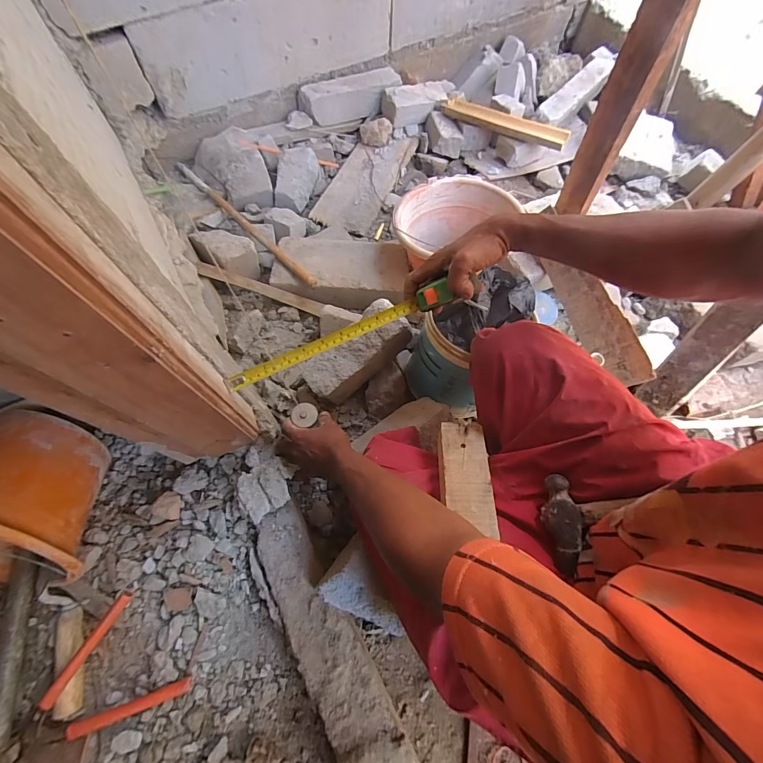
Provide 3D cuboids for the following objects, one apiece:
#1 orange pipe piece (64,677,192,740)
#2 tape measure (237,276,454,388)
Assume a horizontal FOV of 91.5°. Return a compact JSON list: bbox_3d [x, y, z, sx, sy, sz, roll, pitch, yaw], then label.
[{"bbox_3d":[-0.333,0.436,0.497,0.154,0.015,0.017,-18,68,-8],"label":"orange pipe piece"},{"bbox_3d":[-0.049,-0.054,0.455,0.272,0.051,0.035,-24,71,-3],"label":"tape measure"}]

